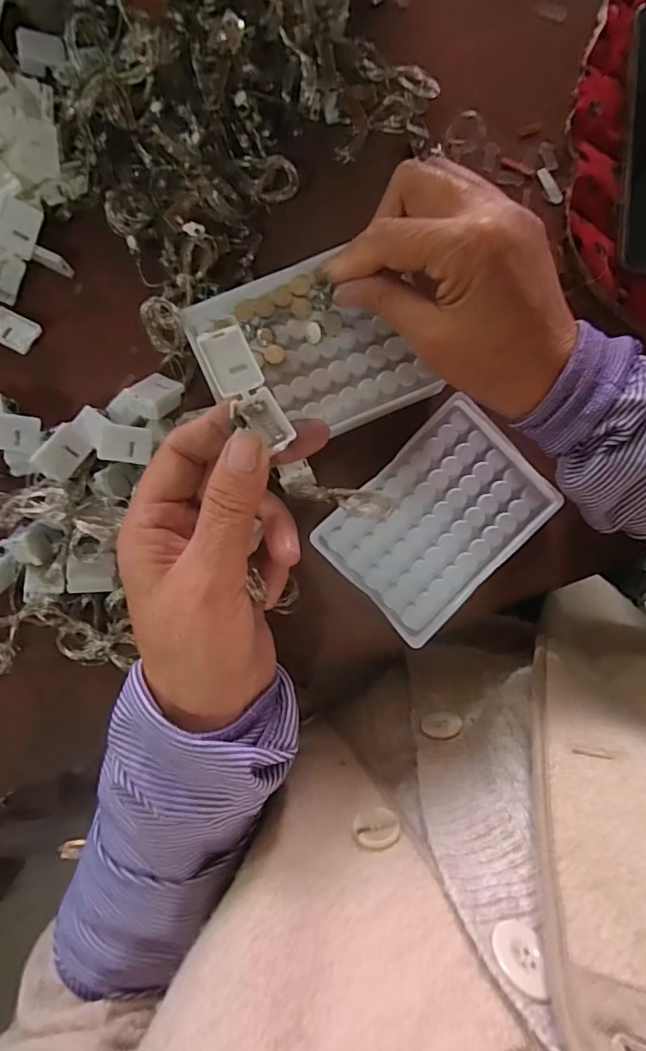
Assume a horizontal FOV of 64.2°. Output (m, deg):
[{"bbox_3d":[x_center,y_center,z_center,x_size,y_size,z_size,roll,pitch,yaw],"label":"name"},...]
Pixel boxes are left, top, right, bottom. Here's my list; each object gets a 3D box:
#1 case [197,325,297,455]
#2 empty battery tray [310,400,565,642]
[{"bbox_3d":[-0.031,-0.058,0.216,0.020,0.008,0.054,-32,92,-3],"label":"case"},{"bbox_3d":[0.071,-0.005,0.314,0.130,0.008,0.092,-44,92,-3],"label":"empty battery tray"}]

